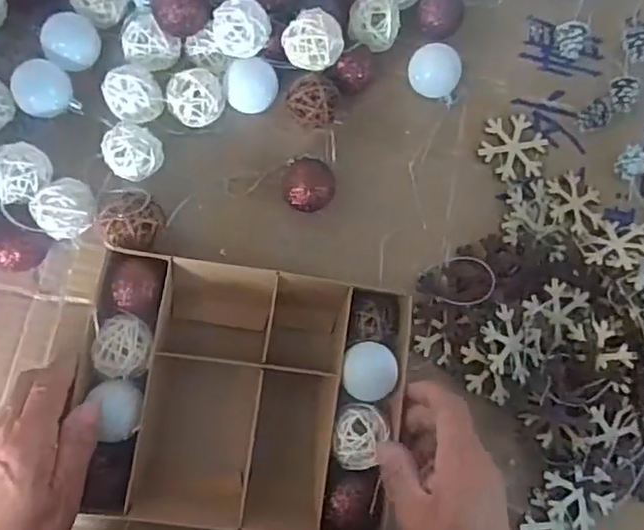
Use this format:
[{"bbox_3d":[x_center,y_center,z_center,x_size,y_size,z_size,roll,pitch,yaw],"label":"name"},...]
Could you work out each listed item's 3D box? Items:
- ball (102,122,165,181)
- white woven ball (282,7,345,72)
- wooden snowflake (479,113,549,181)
[{"bbox_3d":[-0.129,-0.078,0.422,0.038,0.037,0.036,1,82,-10],"label":"ball"},{"bbox_3d":[-0.007,-0.153,0.425,0.039,0.036,0.036,1,82,-10],"label":"white woven ball"},{"bbox_3d":[0.150,-0.092,0.479,0.055,0.007,0.050,1,82,-10],"label":"wooden snowflake"}]

